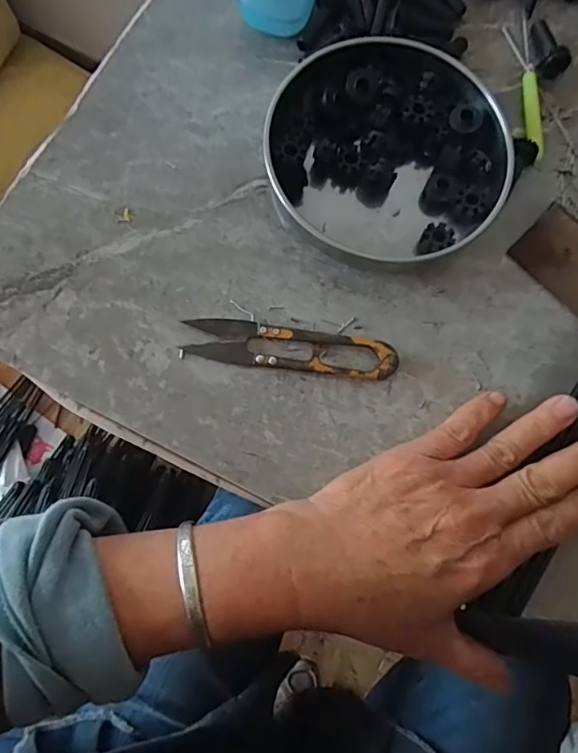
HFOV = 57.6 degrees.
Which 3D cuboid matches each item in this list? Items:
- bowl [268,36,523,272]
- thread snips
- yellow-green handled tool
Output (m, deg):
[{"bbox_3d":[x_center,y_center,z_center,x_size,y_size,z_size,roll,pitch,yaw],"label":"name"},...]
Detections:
[{"bbox_3d":[0.059,-0.134,0.312,0.135,0.031,0.132,1,78,-4],"label":"bowl"},{"bbox_3d":[0.001,-0.015,0.291,0.115,0.008,0.024,9,77,-2],"label":"thread snips"},{"bbox_3d":[0.155,-0.188,0.341,0.015,0.004,0.108,-2,78,-5],"label":"yellow-green handled tool"}]

